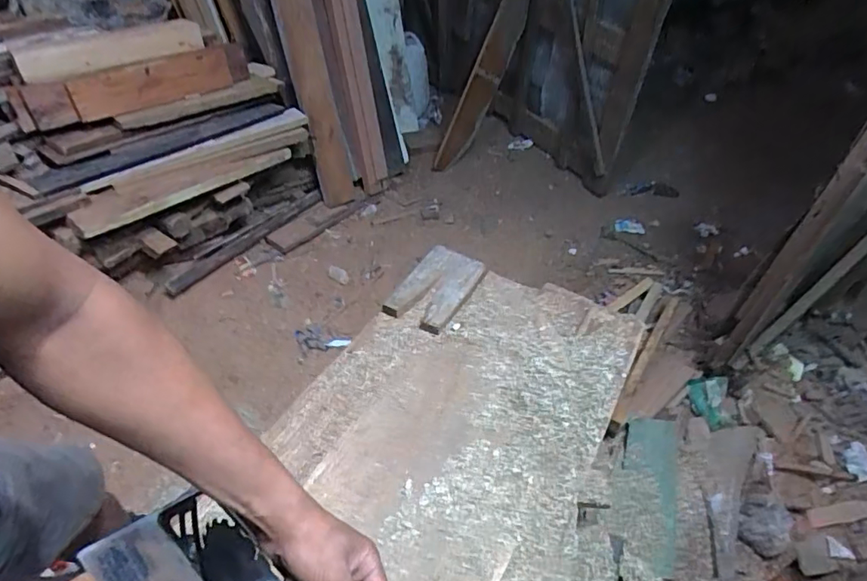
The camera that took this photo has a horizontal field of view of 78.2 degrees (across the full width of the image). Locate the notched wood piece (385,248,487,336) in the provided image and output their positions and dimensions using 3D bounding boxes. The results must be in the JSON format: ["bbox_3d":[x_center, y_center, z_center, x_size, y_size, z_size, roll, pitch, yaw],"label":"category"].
[{"bbox_3d":[0.009,-0.011,0.980,0.115,0.025,0.203,23,47,17],"label":"notched wood piece"}]

